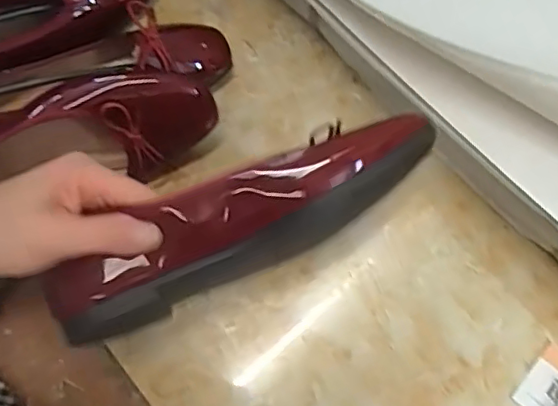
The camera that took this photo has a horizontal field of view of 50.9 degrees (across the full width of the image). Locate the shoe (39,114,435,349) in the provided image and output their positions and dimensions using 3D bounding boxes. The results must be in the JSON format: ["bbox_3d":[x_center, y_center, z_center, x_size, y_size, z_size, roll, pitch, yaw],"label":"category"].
[{"bbox_3d":[-0.020,0.014,0.353,0.232,0.068,0.051,-27,73,-2],"label":"shoe"}]

